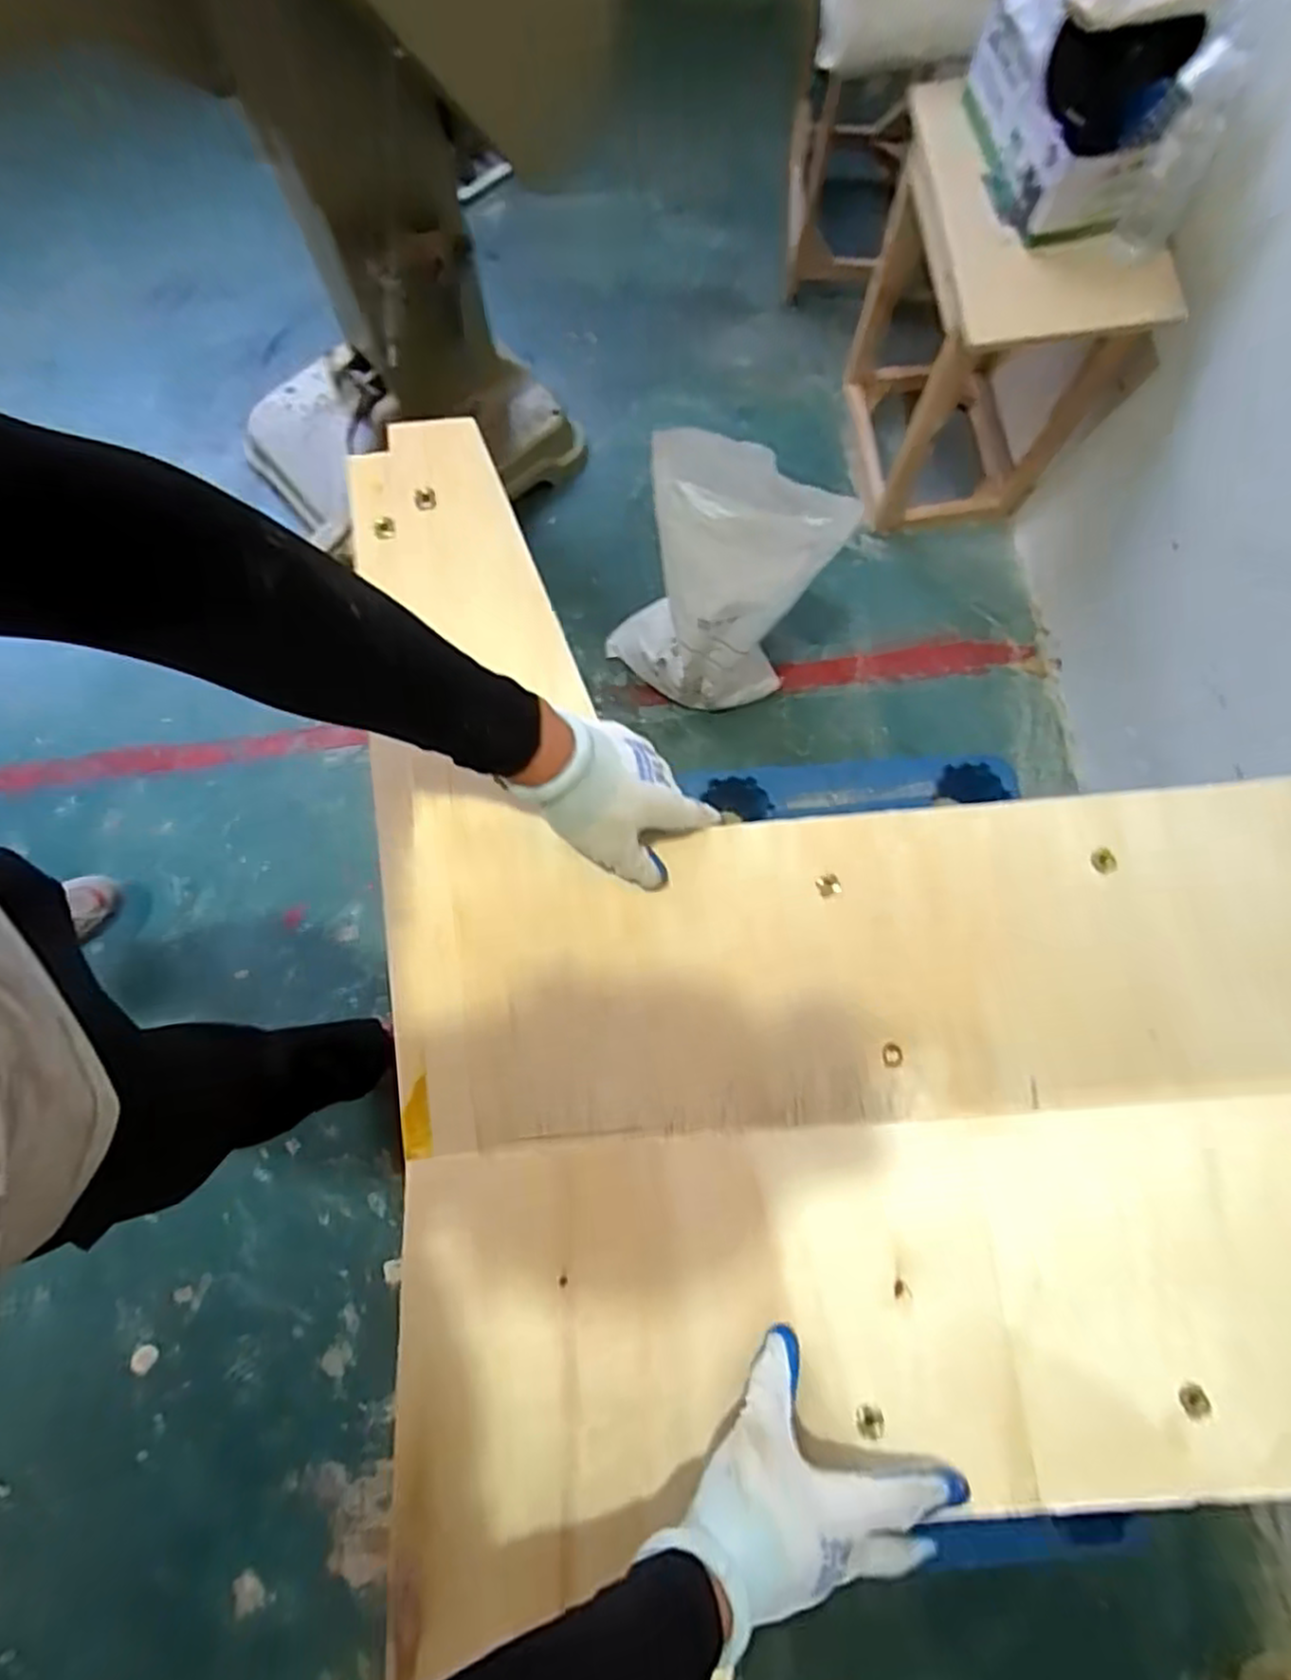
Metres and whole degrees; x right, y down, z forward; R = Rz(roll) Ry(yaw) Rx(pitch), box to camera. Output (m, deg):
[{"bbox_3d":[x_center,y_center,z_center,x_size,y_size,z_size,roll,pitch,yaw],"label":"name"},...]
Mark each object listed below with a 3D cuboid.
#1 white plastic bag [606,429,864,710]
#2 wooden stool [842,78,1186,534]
[{"bbox_3d":[0.116,-0.419,1.234,0.291,0.438,0.263,39,80,6],"label":"white plastic bag"},{"bbox_3d":[0.604,-0.899,1.296,0.333,0.527,0.459,-7,79,-3],"label":"wooden stool"}]

